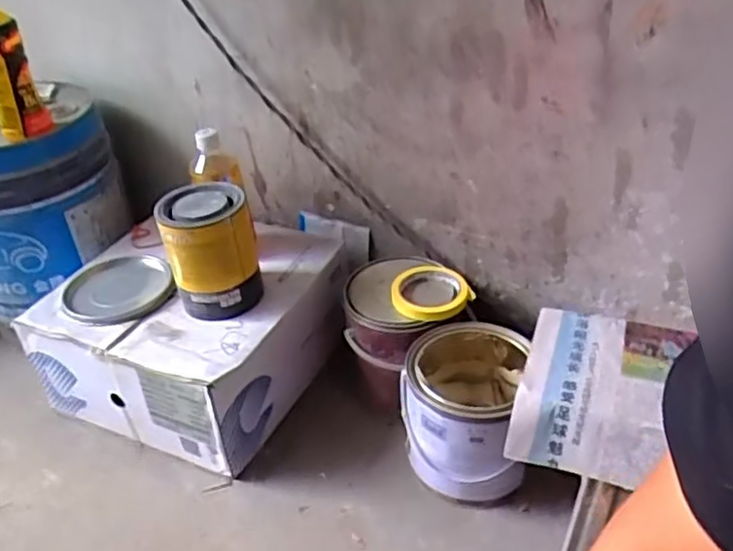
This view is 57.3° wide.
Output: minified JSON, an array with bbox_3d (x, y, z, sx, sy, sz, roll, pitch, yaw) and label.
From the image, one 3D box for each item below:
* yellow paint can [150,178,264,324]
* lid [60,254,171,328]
[{"bbox_3d":[-0.195,-0.027,0.855,0.106,0.145,0.112,-2,33,1],"label":"yellow paint can"},{"bbox_3d":[-0.344,0.015,0.923,0.140,0.015,0.154,-2,33,1],"label":"lid"}]

